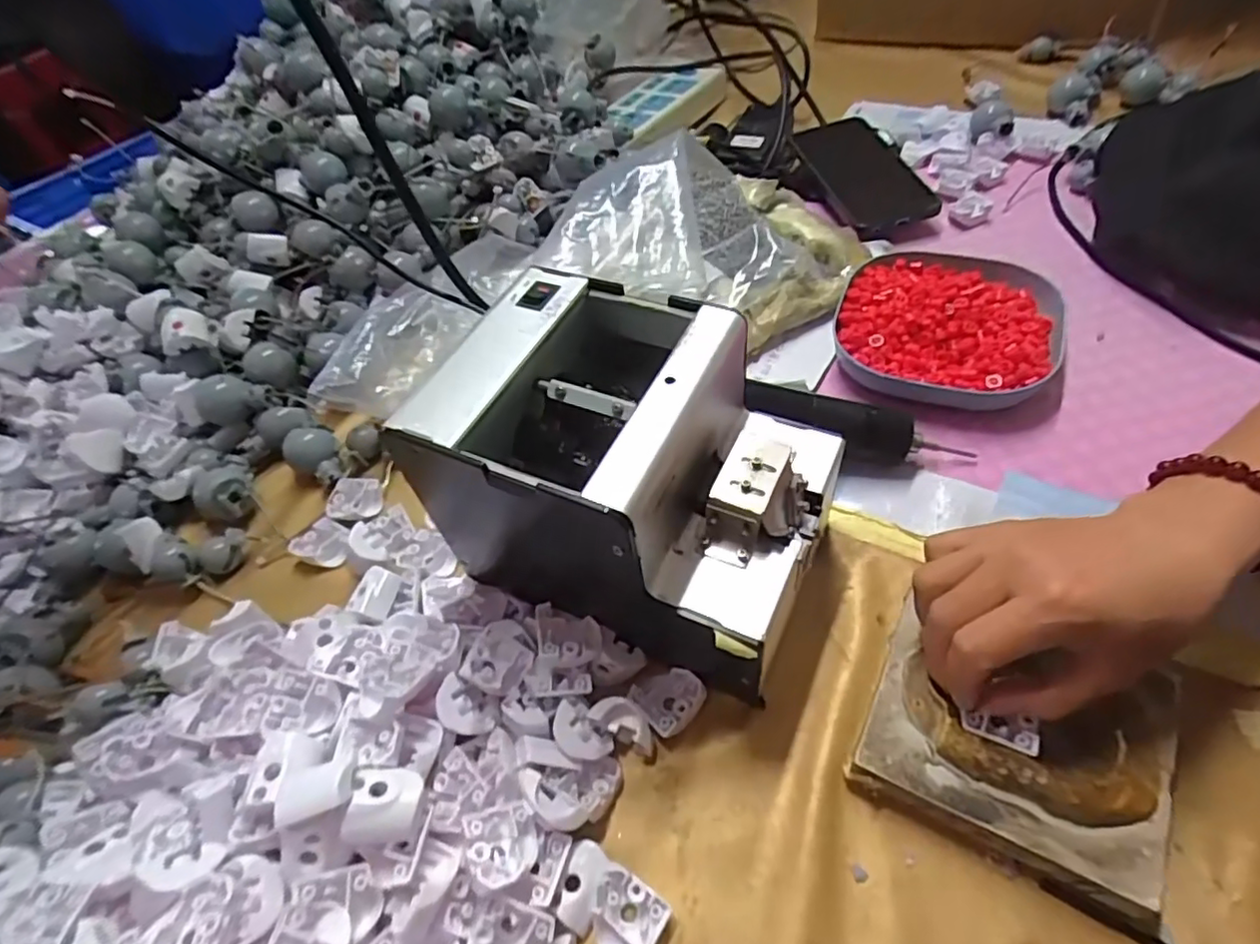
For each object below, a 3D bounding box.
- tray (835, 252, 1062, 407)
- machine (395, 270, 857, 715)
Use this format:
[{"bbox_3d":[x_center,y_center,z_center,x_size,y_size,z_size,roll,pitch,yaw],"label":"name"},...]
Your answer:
[{"bbox_3d":[0.221,-0.099,0.450,0.145,0.026,0.155,12,56,18],"label":"tray"},{"bbox_3d":[0.005,0.006,0.335,0.179,0.139,0.132,18,56,19],"label":"machine"}]

